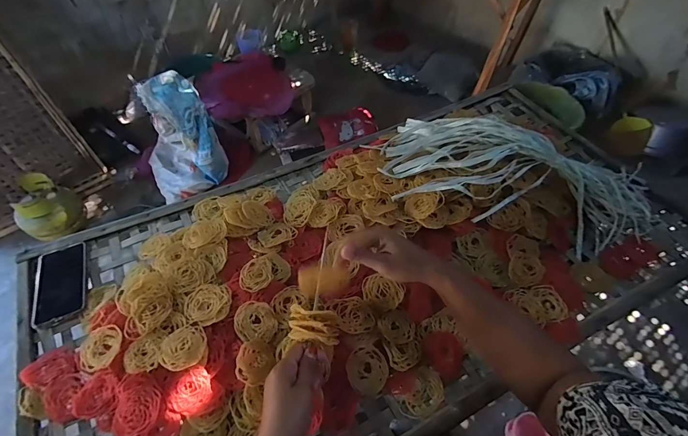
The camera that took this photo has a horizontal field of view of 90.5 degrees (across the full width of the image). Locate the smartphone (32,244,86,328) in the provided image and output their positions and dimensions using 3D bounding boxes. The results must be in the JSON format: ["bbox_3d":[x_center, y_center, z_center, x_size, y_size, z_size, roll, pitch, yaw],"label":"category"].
[{"bbox_3d":[-0.488,0.109,0.589,0.075,0.008,0.155,-18,50,-21],"label":"smartphone"}]

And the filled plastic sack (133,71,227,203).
[{"bbox_3d":[-0.806,-0.389,1.629,0.356,0.544,0.306,-29,59,-21],"label":"filled plastic sack"}]

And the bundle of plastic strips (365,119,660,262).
[{"bbox_3d":[0.323,-0.081,0.652,0.524,0.123,0.220,11,54,7],"label":"bundle of plastic strips"}]

